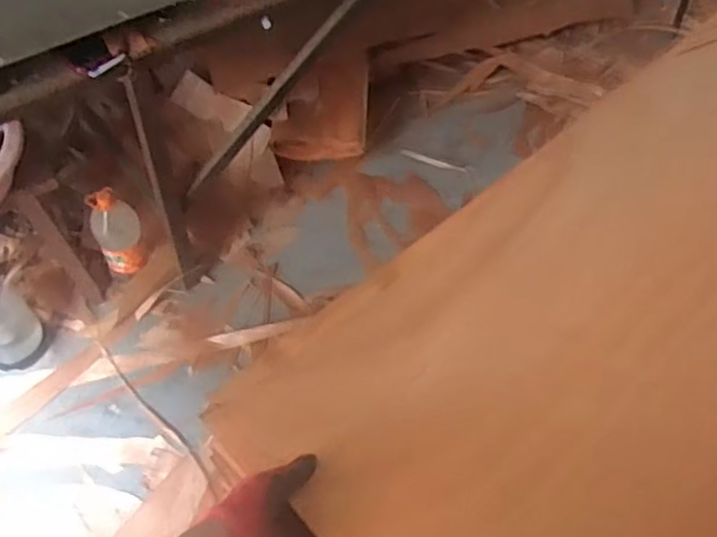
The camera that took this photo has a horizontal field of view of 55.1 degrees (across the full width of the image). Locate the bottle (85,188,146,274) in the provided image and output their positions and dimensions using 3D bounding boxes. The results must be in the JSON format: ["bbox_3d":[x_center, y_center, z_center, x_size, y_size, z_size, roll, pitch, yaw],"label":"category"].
[{"bbox_3d":[-0.527,-0.077,1.512,0.098,0.217,0.077,-17,57,-15],"label":"bottle"}]

